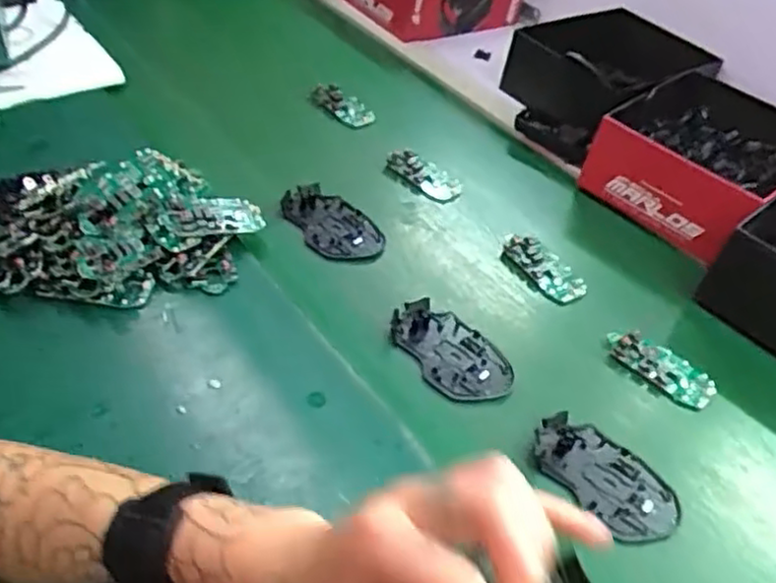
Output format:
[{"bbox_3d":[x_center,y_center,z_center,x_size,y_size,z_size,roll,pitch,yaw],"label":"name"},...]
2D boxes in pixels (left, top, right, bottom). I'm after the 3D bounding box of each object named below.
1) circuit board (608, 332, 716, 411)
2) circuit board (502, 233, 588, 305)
[{"bbox_3d":[0.245,0.065,0.621,0.096,0.009,0.046,34,56,25],"label":"circuit board"},{"bbox_3d":[0.157,-0.025,0.699,0.046,0.013,0.092,-33,57,-27],"label":"circuit board"}]

